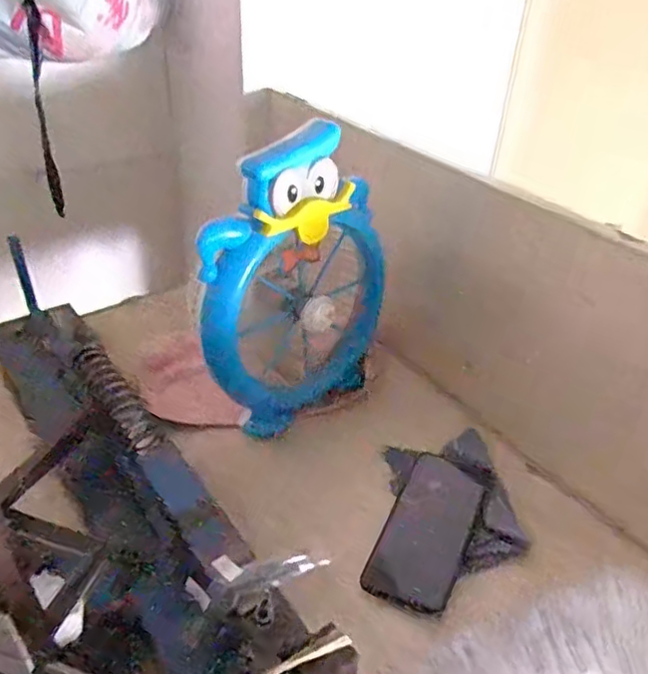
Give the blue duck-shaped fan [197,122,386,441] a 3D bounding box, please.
[{"bbox_3d":[-0.023,-0.048,0.666,0.222,0.299,0.062,-24,44,-31],"label":"blue duck-shaped fan"}]

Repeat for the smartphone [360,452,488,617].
[{"bbox_3d":[0.099,0.177,0.600,0.077,0.014,0.158,18,39,20],"label":"smartphone"}]

